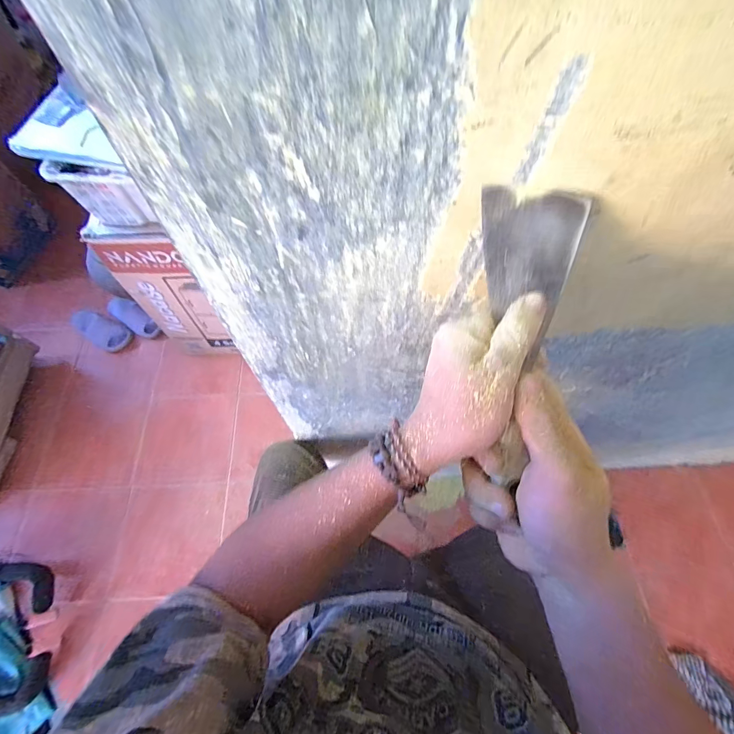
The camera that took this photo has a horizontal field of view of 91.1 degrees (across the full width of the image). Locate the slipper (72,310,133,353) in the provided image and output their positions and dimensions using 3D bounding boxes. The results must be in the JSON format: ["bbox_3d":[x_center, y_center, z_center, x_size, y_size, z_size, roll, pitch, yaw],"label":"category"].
[{"bbox_3d":[-1.010,-0.146,1.343,0.246,0.064,0.108,24,68,11],"label":"slipper"}]

